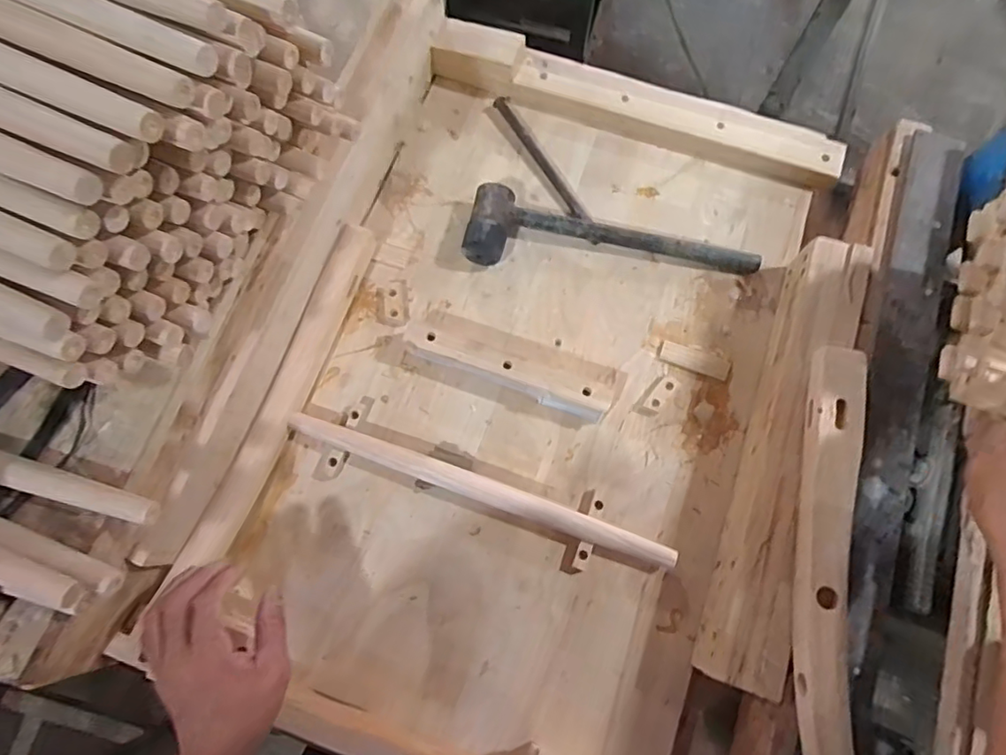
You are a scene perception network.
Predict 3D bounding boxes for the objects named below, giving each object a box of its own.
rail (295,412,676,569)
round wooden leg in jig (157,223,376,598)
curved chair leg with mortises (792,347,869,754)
[{"bbox_3d":[-0.023,0.115,0.603,0.402,0.024,0.025,20,75,4],"label":"rail"},{"bbox_3d":[-0.224,0.010,0.613,0.034,0.039,0.378,20,75,5],"label":"round wooden leg in jig"},{"bbox_3d":[0.278,0.190,0.493,0.047,0.038,0.441,10,75,2],"label":"curved chair leg with mortises"}]

